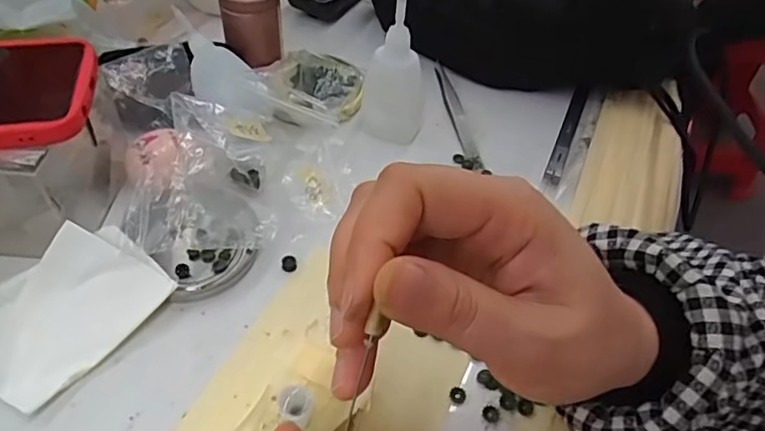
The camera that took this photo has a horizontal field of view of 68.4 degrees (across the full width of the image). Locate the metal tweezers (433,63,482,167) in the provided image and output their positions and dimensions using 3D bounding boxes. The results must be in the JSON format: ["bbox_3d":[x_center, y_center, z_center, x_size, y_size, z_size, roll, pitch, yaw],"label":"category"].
[{"bbox_3d":[0.054,-0.081,0.432,0.015,0.011,0.122,-4,50,-10],"label":"metal tweezers"}]

